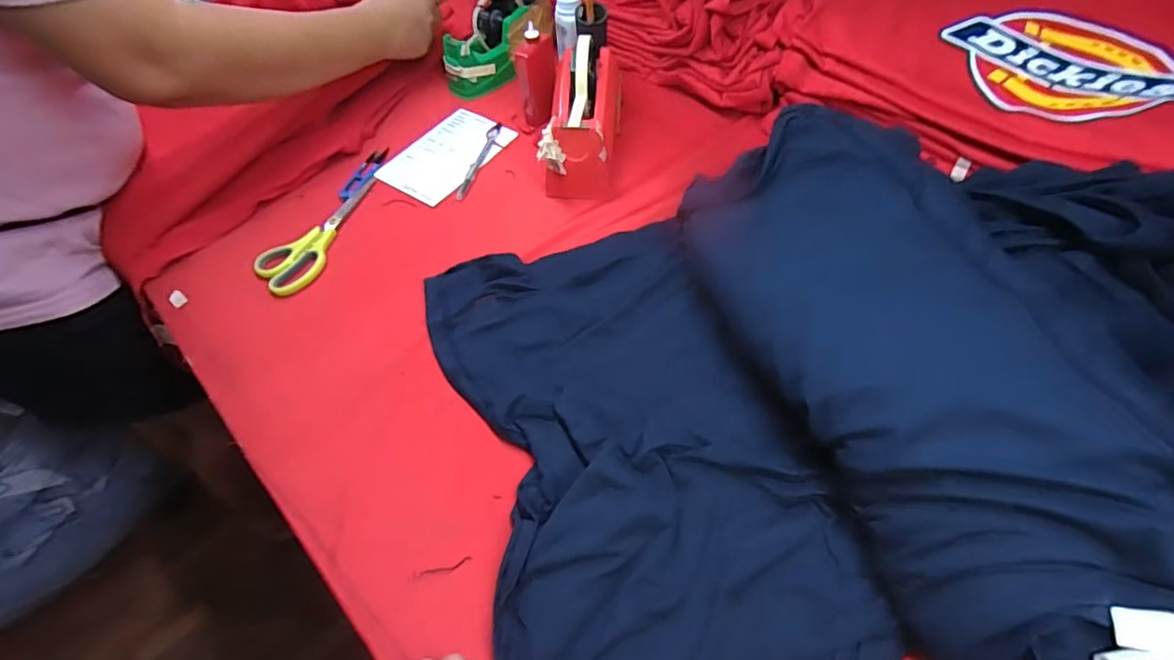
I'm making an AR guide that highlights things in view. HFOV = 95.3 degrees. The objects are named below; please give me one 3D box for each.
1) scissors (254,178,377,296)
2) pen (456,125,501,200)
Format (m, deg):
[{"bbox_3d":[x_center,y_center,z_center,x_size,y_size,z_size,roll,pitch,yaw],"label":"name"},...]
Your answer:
[{"bbox_3d":[-0.297,-0.112,0.612,0.066,0.013,0.179,27,63,19],"label":"scissors"},{"bbox_3d":[-0.138,-0.219,0.687,0.015,0.009,0.154,9,58,9],"label":"pen"}]

